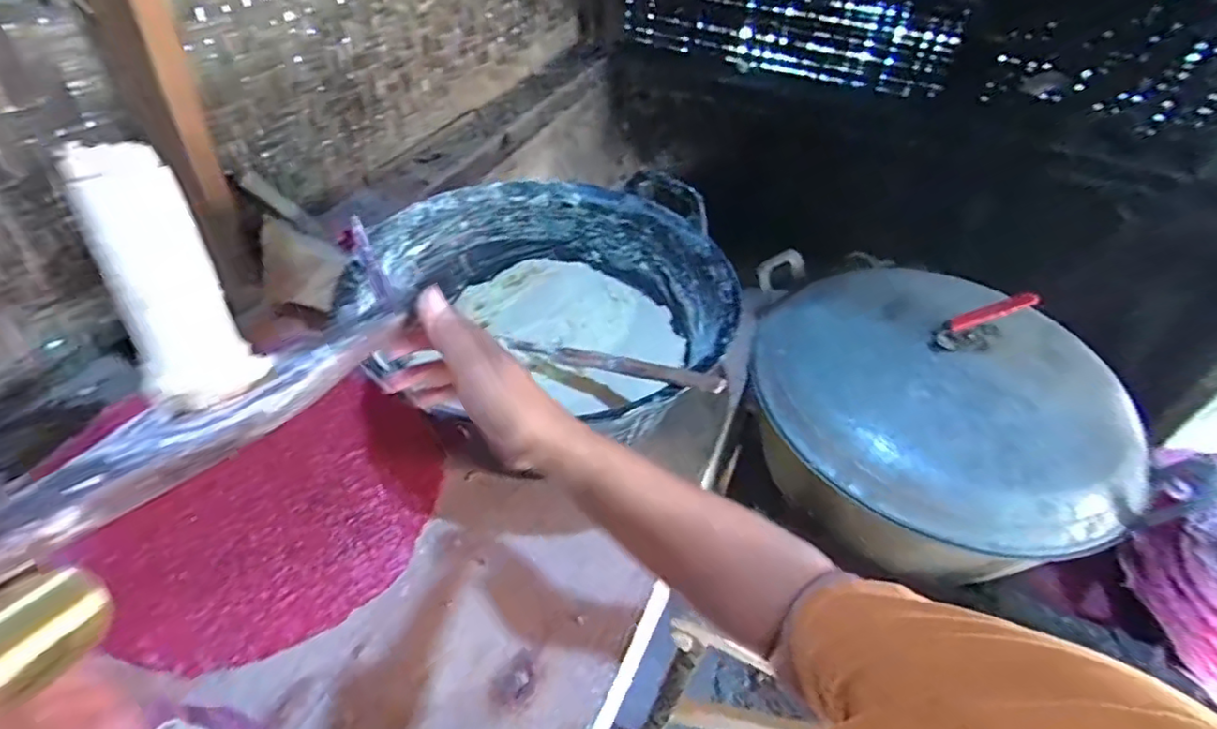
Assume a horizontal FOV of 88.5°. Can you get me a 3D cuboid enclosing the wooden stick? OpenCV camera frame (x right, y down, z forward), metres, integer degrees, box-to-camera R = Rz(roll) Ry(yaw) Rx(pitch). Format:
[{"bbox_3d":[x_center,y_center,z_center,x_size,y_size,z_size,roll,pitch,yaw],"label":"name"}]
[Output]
[{"bbox_3d":[-0.005,-0.001,0.621,0.255,0.014,0.020,11,42,33],"label":"wooden stick"}]

